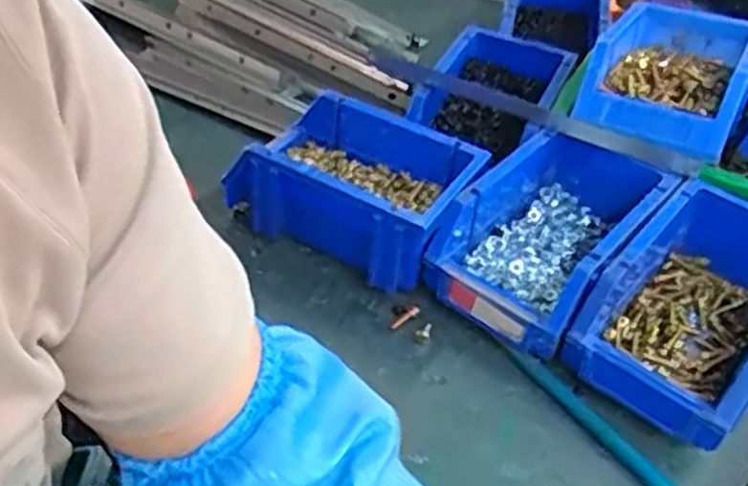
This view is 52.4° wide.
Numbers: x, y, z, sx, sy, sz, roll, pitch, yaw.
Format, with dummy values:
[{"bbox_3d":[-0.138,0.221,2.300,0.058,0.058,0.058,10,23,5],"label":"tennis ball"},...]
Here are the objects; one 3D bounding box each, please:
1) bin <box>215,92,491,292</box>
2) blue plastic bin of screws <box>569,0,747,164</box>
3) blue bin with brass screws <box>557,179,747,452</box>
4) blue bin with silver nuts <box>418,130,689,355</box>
[{"bbox_3d":[-0.013,-0.045,0.537,0.156,0.065,0.105,25,45,22],"label":"bin"},{"bbox_3d":[0.225,-0.129,0.577,0.111,0.053,0.173,19,43,16],"label":"blue plastic bin of screws"},{"bbox_3d":[0.201,0.040,0.472,0.099,0.070,0.157,31,47,27],"label":"blue bin with brass screws"},{"bbox_3d":[0.113,-0.007,0.516,0.110,0.071,0.153,28,46,25],"label":"blue bin with silver nuts"}]

